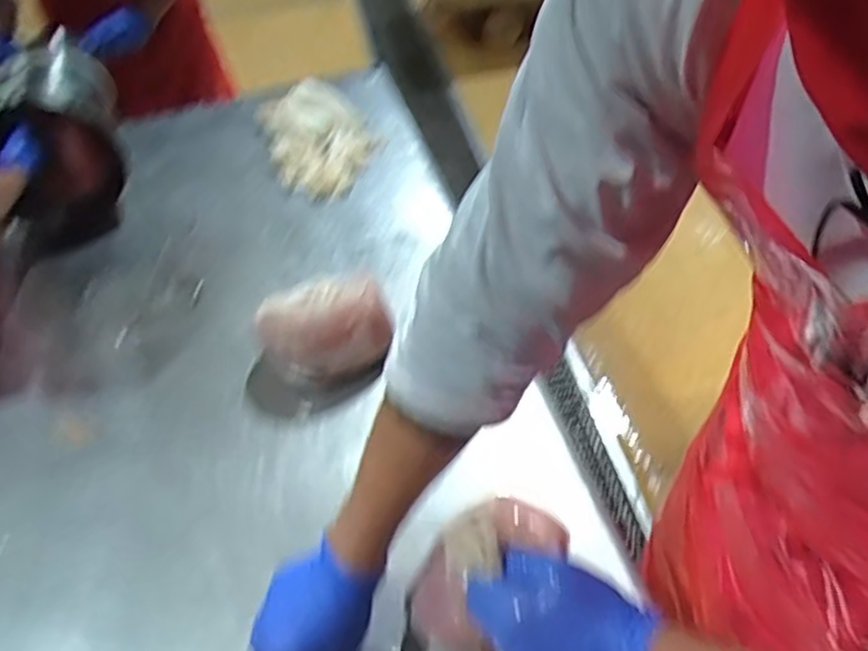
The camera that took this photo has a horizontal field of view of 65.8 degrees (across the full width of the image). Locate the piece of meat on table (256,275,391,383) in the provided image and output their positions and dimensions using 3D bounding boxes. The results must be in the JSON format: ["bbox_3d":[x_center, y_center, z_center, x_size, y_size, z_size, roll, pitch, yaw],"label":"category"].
[{"bbox_3d":[-0.133,0.001,0.816,0.150,0.083,0.120,-27,50,-18],"label":"piece of meat on table"}]

